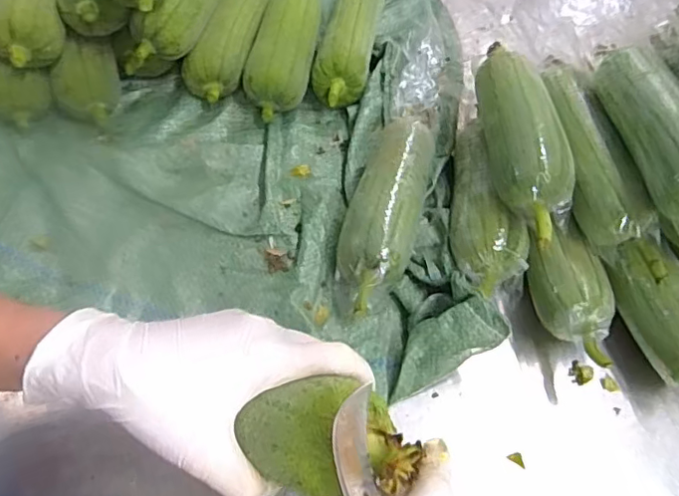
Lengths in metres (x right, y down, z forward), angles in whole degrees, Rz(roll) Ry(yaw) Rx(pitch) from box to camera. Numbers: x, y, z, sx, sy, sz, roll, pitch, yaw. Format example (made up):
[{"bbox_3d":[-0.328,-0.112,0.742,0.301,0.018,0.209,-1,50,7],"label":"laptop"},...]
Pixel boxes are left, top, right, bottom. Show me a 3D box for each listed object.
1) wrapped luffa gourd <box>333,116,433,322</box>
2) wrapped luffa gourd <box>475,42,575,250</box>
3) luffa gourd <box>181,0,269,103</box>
[{"bbox_3d":[0.043,-0.037,0.530,0.067,0.054,0.214,16,62,6],"label":"wrapped luffa gourd"},{"bbox_3d":[0.163,-0.100,0.503,0.071,0.062,0.222,4,61,-1],"label":"wrapped luffa gourd"},{"bbox_3d":[-0.115,-0.251,0.627,0.054,0.053,0.187,17,62,6],"label":"luffa gourd"}]

